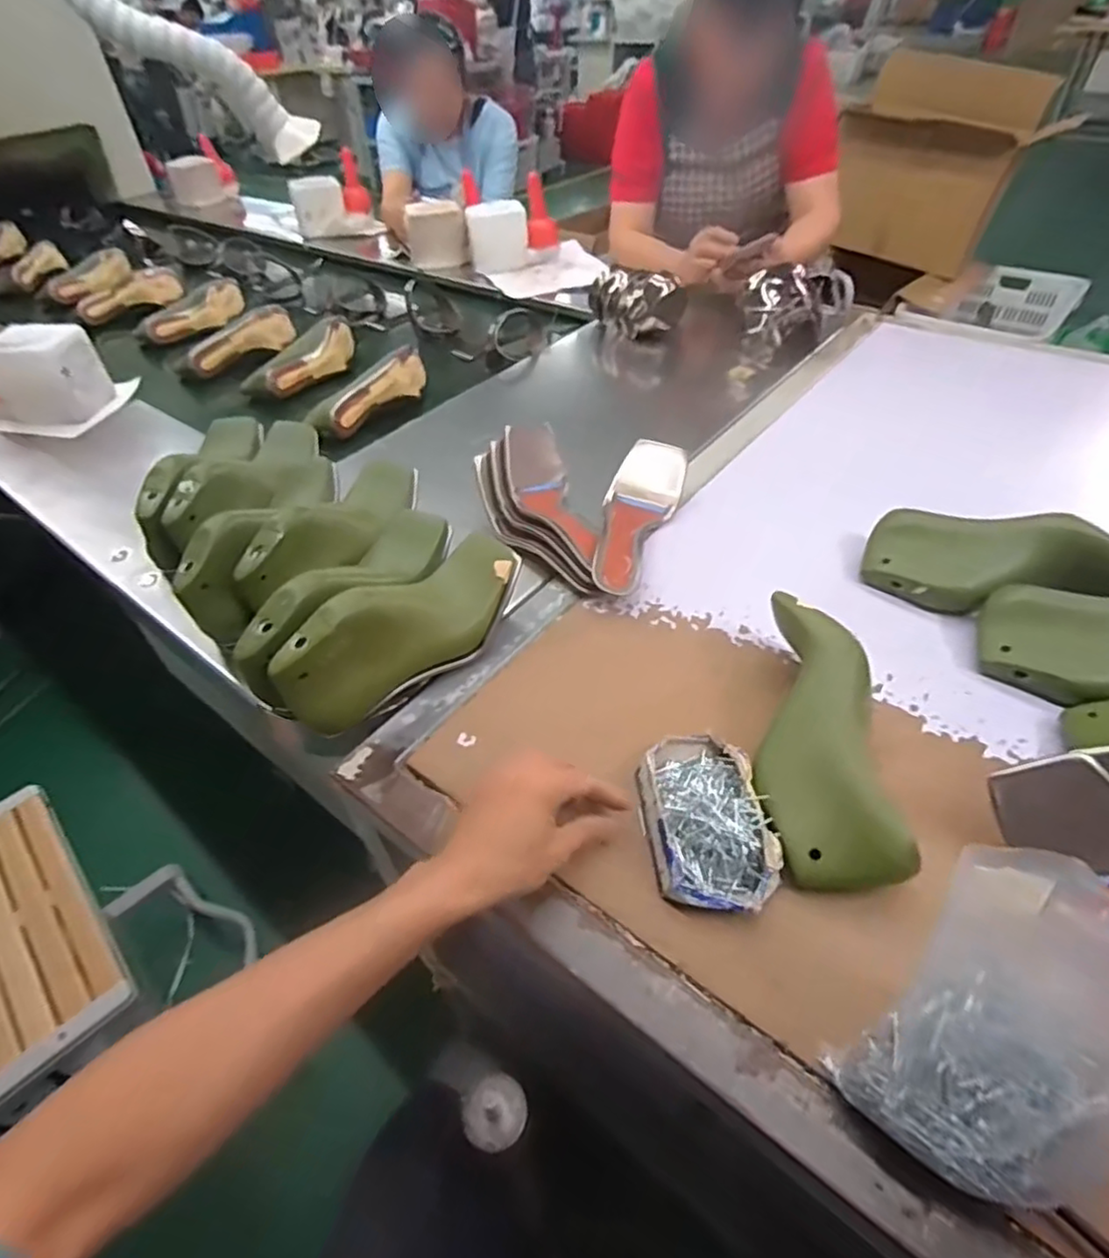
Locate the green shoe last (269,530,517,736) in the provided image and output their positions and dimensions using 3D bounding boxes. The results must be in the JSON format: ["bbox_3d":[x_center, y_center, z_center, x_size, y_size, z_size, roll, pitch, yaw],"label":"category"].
[{"bbox_3d":[-0.124,0.000,0.572,0.072,0.096,0.238,29,54,29],"label":"green shoe last"}]

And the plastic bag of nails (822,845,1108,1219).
[{"bbox_3d":[0.237,0.184,0.254,0.176,0.160,0.091,27,51,31],"label":"plastic bag of nails"}]

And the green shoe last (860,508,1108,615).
[{"bbox_3d":[0.415,-0.065,0.603,0.222,0.071,0.091,18,50,20],"label":"green shoe last"}]

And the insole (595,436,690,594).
[{"bbox_3d":[0.083,-0.123,0.709,0.076,0.051,0.232,14,49,17],"label":"insole"}]

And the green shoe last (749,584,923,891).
[{"bbox_3d":[0.194,0.076,0.491,0.087,0.076,0.235,1,45,6],"label":"green shoe last"}]

